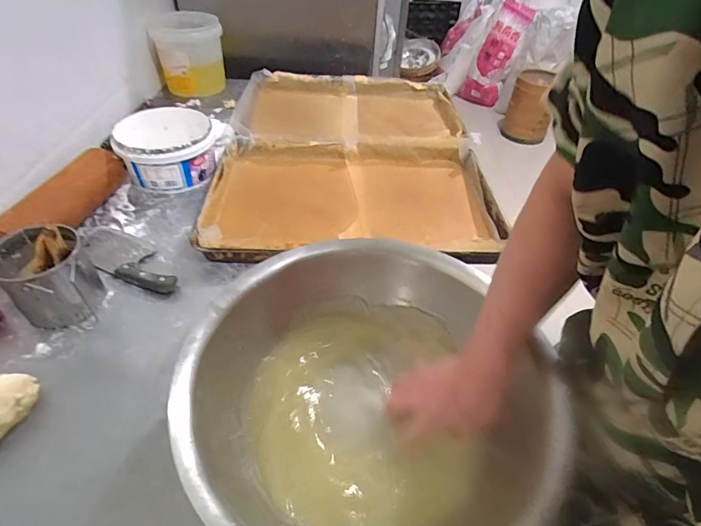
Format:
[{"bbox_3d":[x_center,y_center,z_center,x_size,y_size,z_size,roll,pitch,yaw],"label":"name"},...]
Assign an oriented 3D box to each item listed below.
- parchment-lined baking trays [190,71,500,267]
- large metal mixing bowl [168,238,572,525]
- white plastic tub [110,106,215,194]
[{"bbox_3d":[0.004,-0.272,1.037,0.596,0.103,0.790,2,44,-3],"label":"parchment-lined baking trays"},{"bbox_3d":[0.014,0.161,0.504,0.374,0.134,0.407,1,46,-1],"label":"large metal mixing bowl"},{"bbox_3d":[-0.415,-0.259,0.927,0.197,0.123,0.195,1,46,-1],"label":"white plastic tub"}]

